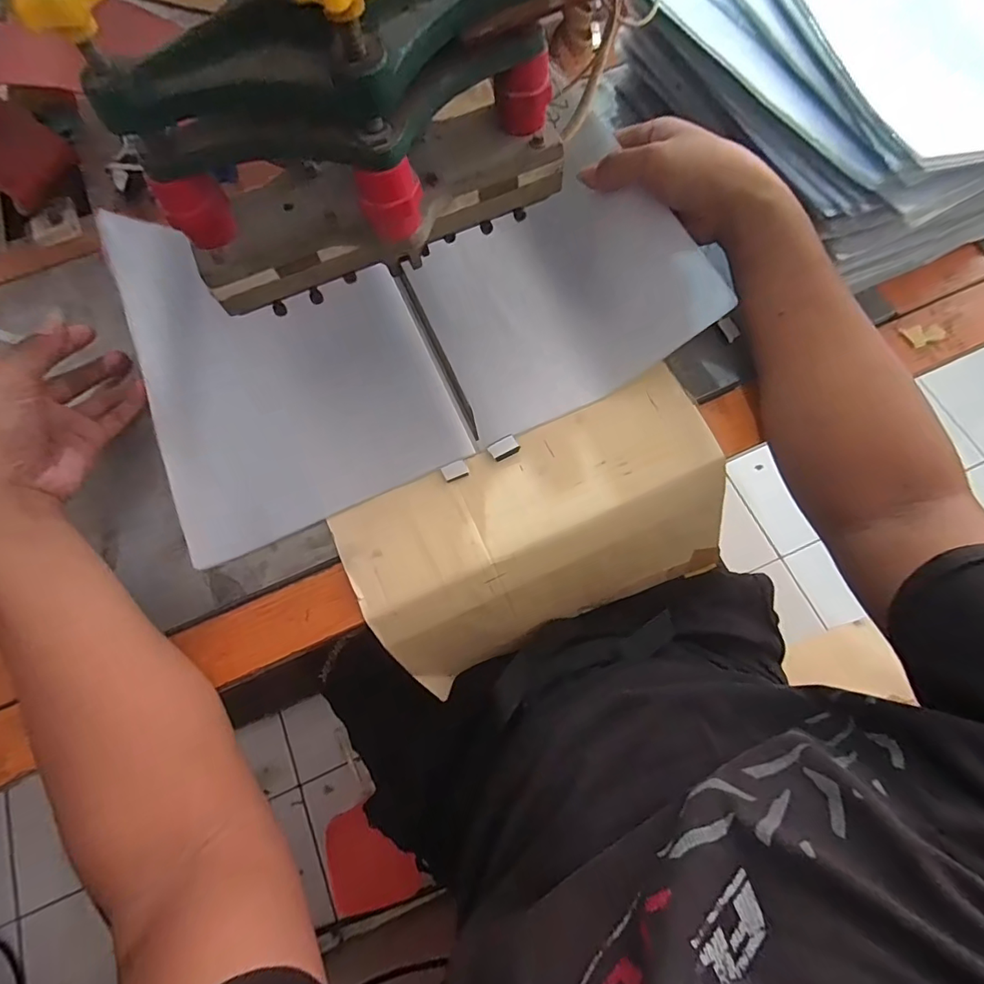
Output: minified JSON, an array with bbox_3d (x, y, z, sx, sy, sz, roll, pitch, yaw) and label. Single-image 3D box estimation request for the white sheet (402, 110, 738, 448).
[{"bbox_3d":[0.050,-0.173,0.405,0.201,0.080,0.203,-24,69,-7],"label":"white sheet"}]

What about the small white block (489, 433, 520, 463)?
[{"bbox_3d":[0.010,-0.035,0.385,0.023,0.007,0.014,-27,73,-7],"label":"small white block"}]

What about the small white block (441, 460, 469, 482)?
[{"bbox_3d":[-0.029,-0.016,0.385,0.020,0.007,0.012,-20,72,-4],"label":"small white block"}]

